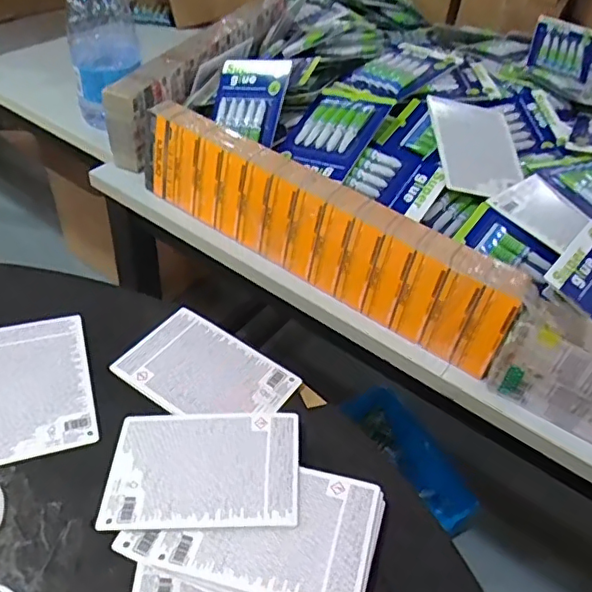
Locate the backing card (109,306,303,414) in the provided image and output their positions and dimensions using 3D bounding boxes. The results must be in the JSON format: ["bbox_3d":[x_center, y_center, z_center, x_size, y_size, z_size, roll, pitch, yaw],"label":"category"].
[{"bbox_3d":[-0.094,0.080,0.605,0.166,0.011,0.111,29,46,19],"label":"backing card"}]

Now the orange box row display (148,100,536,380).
[{"bbox_3d":[0.022,-0.085,0.705,0.516,0.119,0.065,31,49,22],"label":"orange box row display"}]

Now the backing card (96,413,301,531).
[{"bbox_3d":[-0.082,0.154,0.518,0.168,0.005,0.112,-1,43,2],"label":"backing card"}]

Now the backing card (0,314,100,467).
[{"bbox_3d":[-0.270,0.087,0.581,0.116,0.004,0.172,-11,48,-18],"label":"backing card"}]

